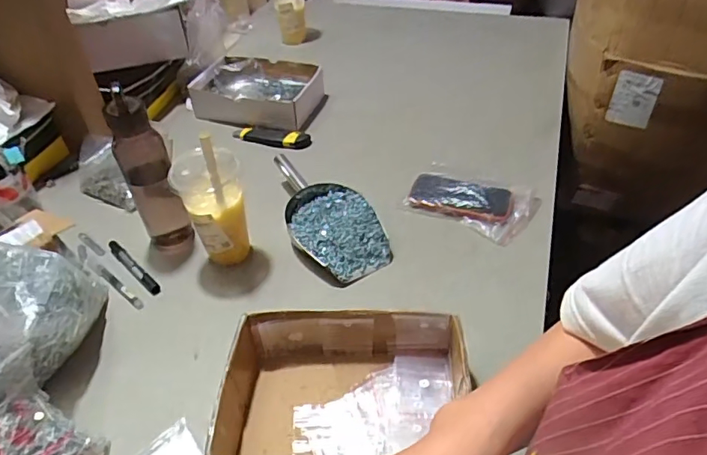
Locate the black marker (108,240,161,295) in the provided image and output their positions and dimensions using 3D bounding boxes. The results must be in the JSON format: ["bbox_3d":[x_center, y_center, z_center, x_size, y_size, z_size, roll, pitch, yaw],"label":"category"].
[{"bbox_3d":[-0.326,0.058,0.762,0.018,0.013,0.141,-34,51,-29],"label":"black marker"}]

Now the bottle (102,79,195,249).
[{"bbox_3d":[-0.296,-0.078,0.746,0.067,0.242,0.059,-23,46,-19],"label":"bottle"}]

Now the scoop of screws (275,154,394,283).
[{"bbox_3d":[-0.046,-0.025,0.815,0.126,0.048,0.263,-19,45,-16],"label":"scoop of screws"}]

